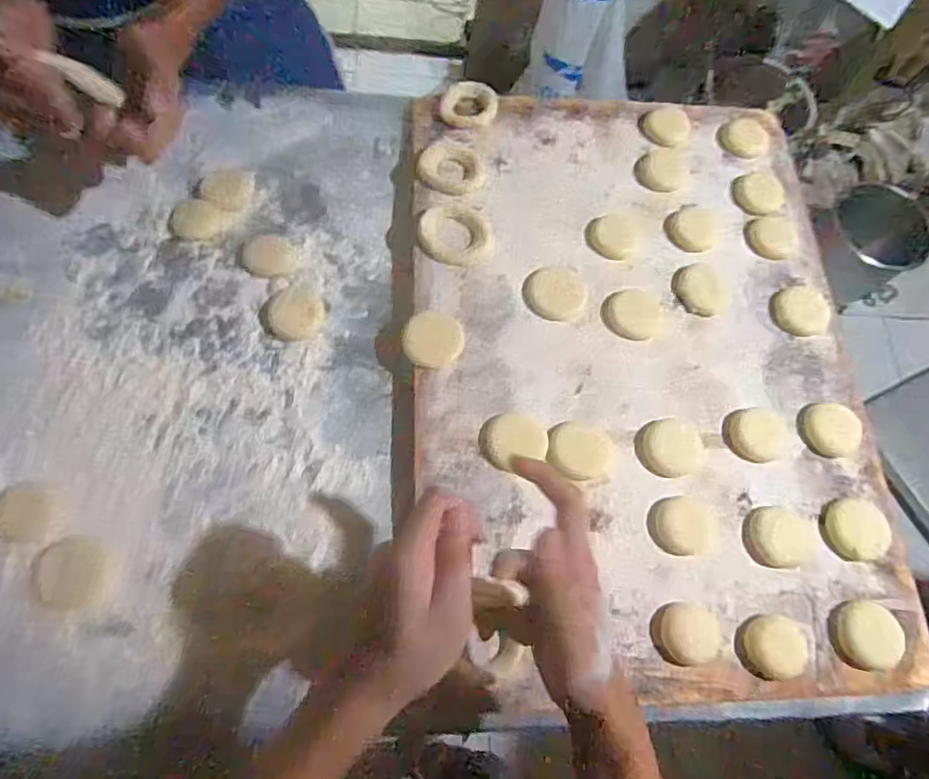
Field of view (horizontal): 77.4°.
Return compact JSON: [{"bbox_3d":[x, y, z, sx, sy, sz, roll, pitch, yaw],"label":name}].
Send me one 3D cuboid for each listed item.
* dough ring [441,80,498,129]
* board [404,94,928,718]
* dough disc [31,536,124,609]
[{"bbox_3d":[0.006,-0.318,0.645,0.061,0.010,0.063,2,70,-5],"label":"dough ring"},{"bbox_3d":[0.169,-0.043,0.552,0.418,0.025,0.601,1,70,-5],"label":"board"},{"bbox_3d":[-0.309,0.146,0.463,0.065,0.005,0.054,3,70,-5],"label":"dough disc"}]

